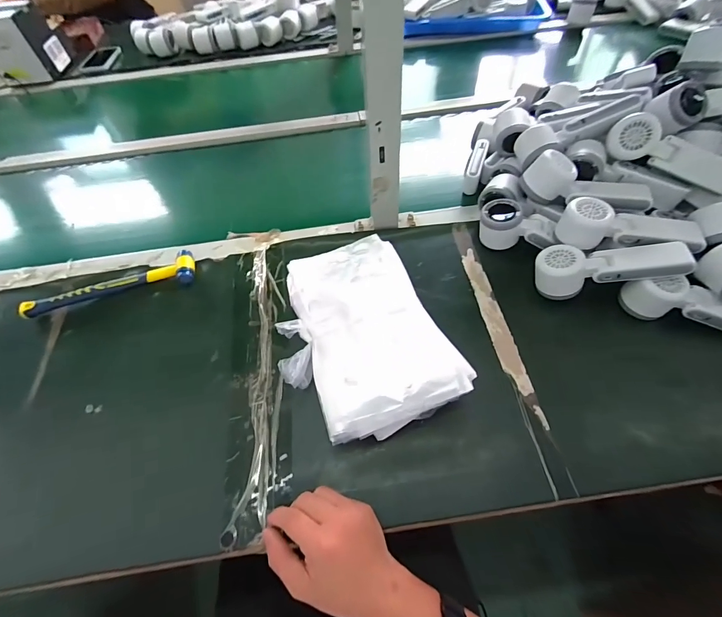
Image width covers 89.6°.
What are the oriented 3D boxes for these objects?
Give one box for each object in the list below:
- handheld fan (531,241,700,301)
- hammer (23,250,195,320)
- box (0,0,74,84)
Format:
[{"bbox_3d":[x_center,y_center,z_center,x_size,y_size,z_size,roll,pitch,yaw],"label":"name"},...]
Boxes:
[{"bbox_3d":[0.320,-0.055,0.473,0.168,0.047,0.060,-6,55,20],"label":"handheld fan"},{"bbox_3d":[-0.375,-0.039,0.551,0.242,0.026,0.059,-13,57,-5],"label":"hammer"},{"bbox_3d":[-0.879,-0.681,0.947,0.119,0.159,0.147,-1,57,2],"label":"box"}]

